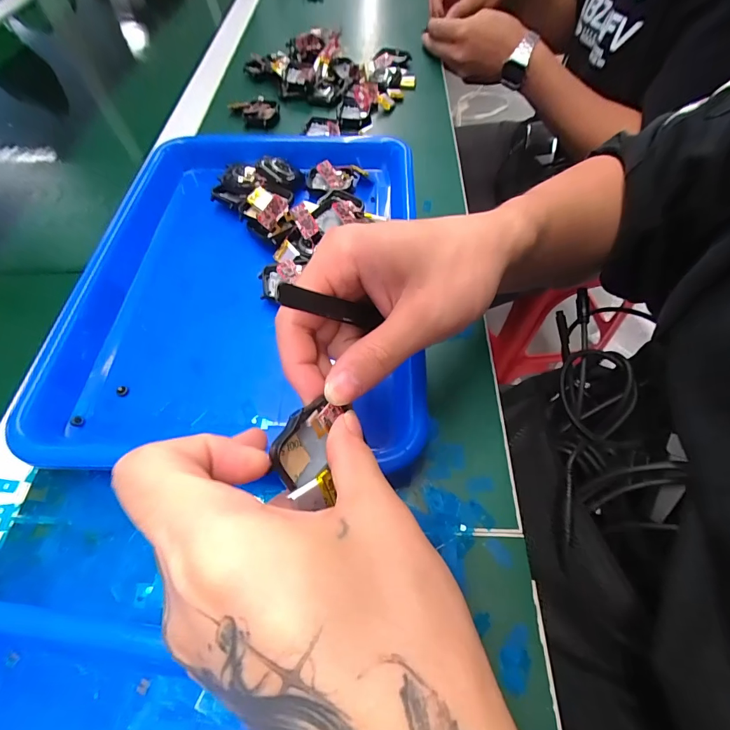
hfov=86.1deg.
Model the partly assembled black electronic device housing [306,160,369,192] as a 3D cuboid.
[{"bbox_3d":[-0.030,-0.182,0.380,0.055,0.016,0.029,16,61,10],"label":"partly assembled black electronic device housing"}]

